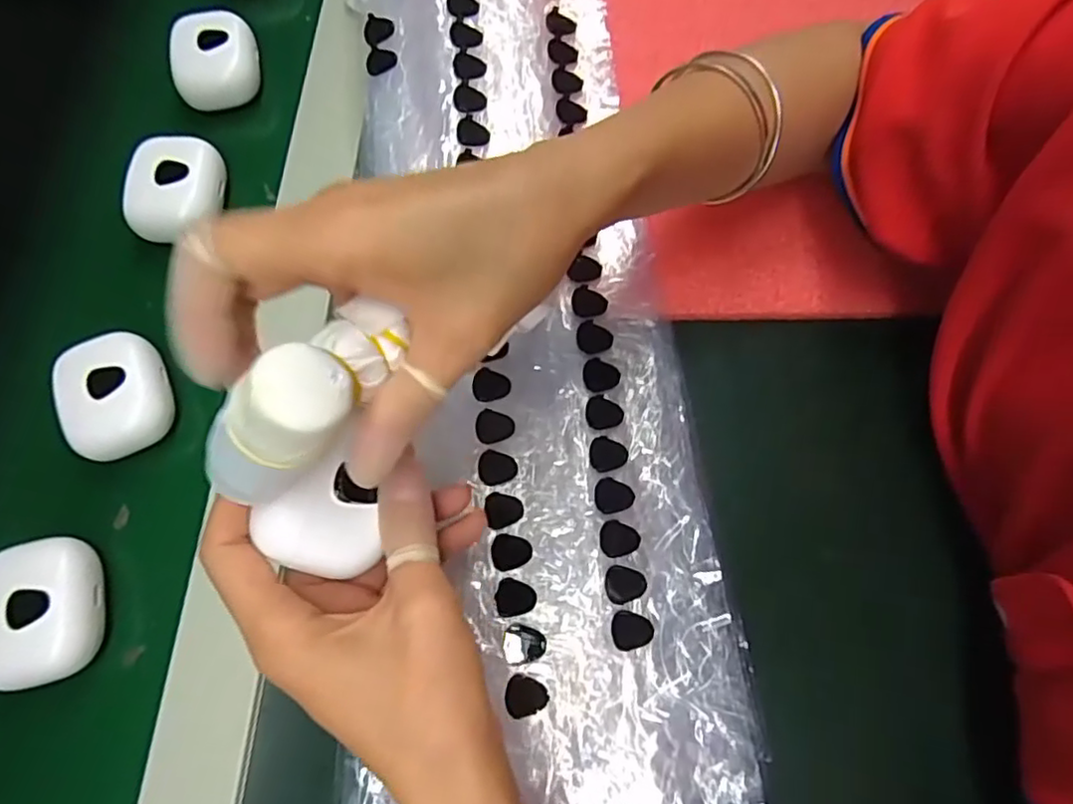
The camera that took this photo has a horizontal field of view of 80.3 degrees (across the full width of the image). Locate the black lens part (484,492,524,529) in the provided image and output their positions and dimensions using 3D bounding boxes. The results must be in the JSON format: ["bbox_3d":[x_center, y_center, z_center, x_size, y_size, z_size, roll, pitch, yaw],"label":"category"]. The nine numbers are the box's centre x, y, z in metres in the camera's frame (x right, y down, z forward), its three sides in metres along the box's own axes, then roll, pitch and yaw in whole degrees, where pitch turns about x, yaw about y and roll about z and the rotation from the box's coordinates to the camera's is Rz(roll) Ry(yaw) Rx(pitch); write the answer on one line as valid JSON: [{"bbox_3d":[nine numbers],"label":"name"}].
[{"bbox_3d":[-0.015,0.048,0.285,0.017,0.004,0.015,-13,72,-5],"label":"black lens part"}]

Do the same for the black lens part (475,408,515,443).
[{"bbox_3d":[-0.020,0.012,0.296,0.018,0.004,0.015,15,80,-5],"label":"black lens part"}]

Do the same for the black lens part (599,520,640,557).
[{"bbox_3d":[0.037,0.060,0.280,0.017,0.004,0.015,-7,72,-3],"label":"black lens part"}]

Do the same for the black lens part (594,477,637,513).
[{"bbox_3d":[0.035,0.042,0.285,0.018,0.004,0.015,2,71,0],"label":"black lens part"}]

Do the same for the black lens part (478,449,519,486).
[{"bbox_3d":[-0.018,0.031,0.291,0.018,0.004,0.015,12,72,3],"label":"black lens part"}]

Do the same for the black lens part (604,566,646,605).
[{"bbox_3d":[0.039,0.079,0.273,0.018,0.005,0.015,10,71,3],"label":"black lens part"}]

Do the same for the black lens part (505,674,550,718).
[{"bbox_3d":[-0.004,0.120,0.259,0.017,0.004,0.015,11,72,3],"label":"black lens part"}]

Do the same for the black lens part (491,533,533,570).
[{"bbox_3d":[-0.011,0.066,0.278,0.018,0.004,0.015,11,72,3],"label":"black lens part"}]

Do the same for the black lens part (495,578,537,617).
[{"bbox_3d":[-0.009,0.084,0.272,0.017,0.004,0.015,0,71,-1],"label":"black lens part"}]

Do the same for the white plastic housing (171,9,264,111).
[{"bbox_3d":[-0.186,-0.199,0.369,0.045,0.021,0.050,-9,72,-4],"label":"white plastic housing"}]

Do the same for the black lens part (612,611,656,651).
[{"bbox_3d":[0.041,0.097,0.270,0.018,0.005,0.015,2,71,0],"label":"black lens part"}]

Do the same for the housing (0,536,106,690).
[{"bbox_3d":[-0.212,0.089,0.271,0.040,0.021,0.057,-18,73,-7],"label":"housing"}]

